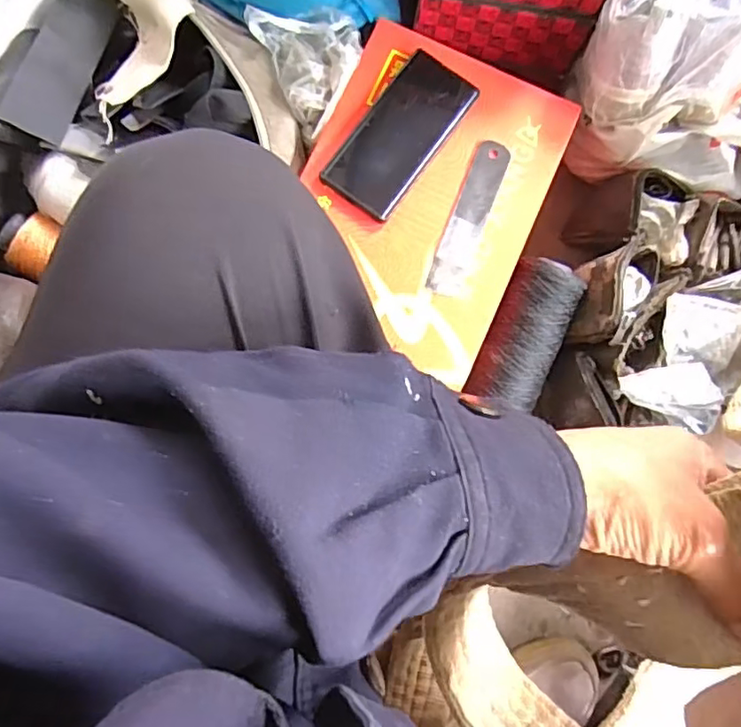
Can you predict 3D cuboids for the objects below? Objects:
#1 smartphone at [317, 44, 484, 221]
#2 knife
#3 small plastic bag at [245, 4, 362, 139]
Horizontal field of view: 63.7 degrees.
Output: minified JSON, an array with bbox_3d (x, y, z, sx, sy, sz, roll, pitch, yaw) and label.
[{"bbox_3d":[0.028,-0.209,0.549,0.071,0.015,0.155,37,83,2],"label":"smartphone"},{"bbox_3d":[0.093,-0.135,0.550,0.035,0.004,0.150,19,82,0],"label":"knife"},{"bbox_3d":[-0.047,-0.284,0.545,0.088,0.034,0.105,-29,85,-6],"label":"small plastic bag"}]

